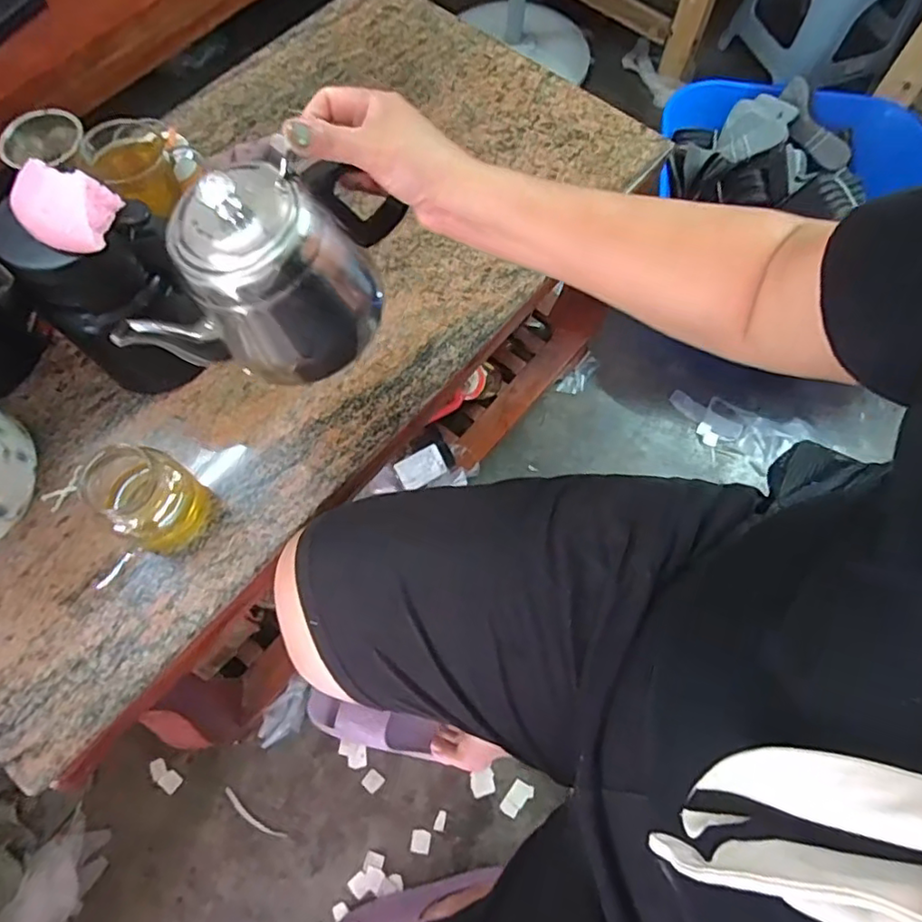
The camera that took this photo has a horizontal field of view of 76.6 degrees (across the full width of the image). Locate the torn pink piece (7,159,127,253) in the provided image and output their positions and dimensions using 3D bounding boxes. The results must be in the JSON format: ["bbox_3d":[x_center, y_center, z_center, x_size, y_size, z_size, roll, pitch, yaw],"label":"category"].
[{"bbox_3d":[-0.284,-0.179,0.410,0.066,0.029,0.047,15,69,6],"label":"torn pink piece"}]

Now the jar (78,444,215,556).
[{"bbox_3d":[-0.258,0.032,0.484,0.061,0.094,0.072,35,72,13],"label":"jar"}]

